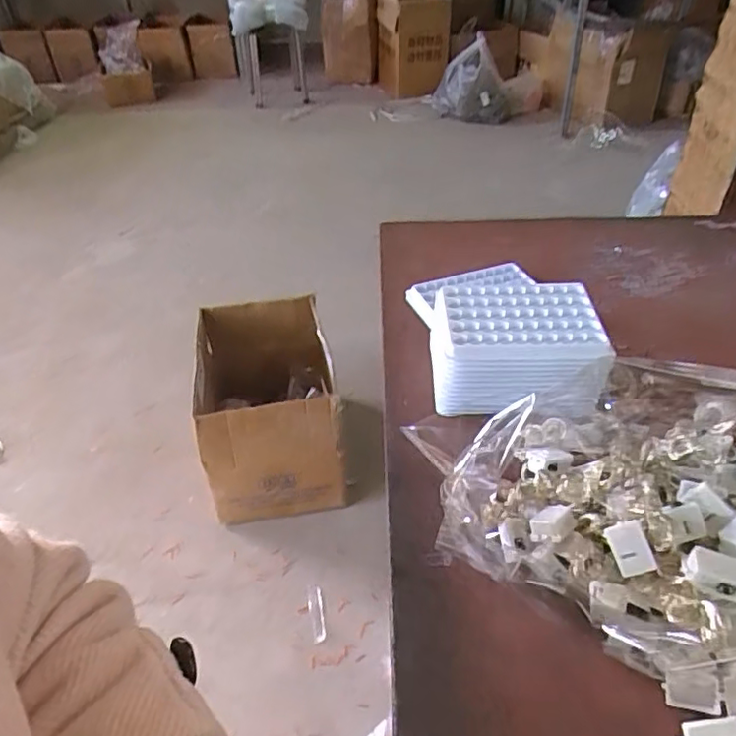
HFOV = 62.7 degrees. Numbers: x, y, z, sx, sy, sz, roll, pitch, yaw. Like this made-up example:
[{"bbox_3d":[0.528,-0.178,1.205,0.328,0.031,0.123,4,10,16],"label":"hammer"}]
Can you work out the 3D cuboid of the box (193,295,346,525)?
[{"bbox_3d":[-0.225,0.070,1.344,0.279,0.275,0.436,-10,41,-10],"label":"box"}]

